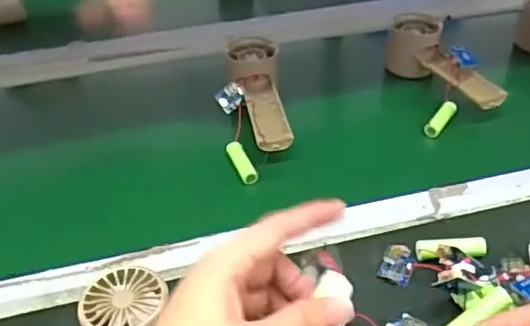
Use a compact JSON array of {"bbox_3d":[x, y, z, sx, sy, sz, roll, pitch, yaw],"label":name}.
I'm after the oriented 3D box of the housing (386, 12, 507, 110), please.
[{"bbox_3d":[0.192,-0.103,0.622,0.052,0.053,0.155,-22,43,-21],"label":"housing"}]

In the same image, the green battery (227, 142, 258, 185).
[{"bbox_3d":[-0.021,-0.002,0.543,0.015,0.012,0.054,-17,41,-16],"label":"green battery"}]

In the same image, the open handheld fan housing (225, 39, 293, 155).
[{"bbox_3d":[-0.007,-0.070,0.585,0.054,0.040,0.155,-5,40,-2],"label":"open handheld fan housing"}]

